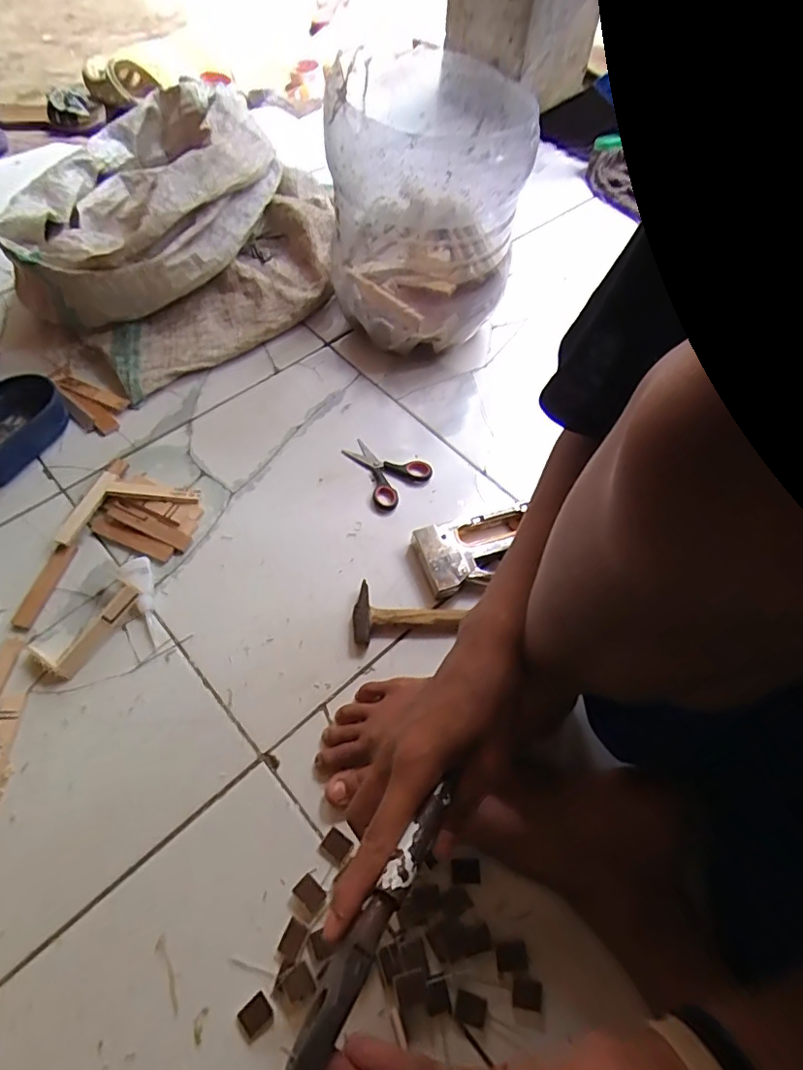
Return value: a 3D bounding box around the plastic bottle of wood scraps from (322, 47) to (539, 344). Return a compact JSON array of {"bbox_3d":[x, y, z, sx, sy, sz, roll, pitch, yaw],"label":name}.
[{"bbox_3d":[0.027,-0.392,0.682,0.222,0.250,0.196,1,59,-3],"label":"plastic bottle of wood scraps"}]

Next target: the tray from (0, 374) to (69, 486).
[{"bbox_3d":[-0.468,-0.123,0.644,0.077,0.049,0.153,29,61,15],"label":"tray"}]

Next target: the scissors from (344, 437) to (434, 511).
[{"bbox_3d":[-0.025,-0.081,0.675,0.083,0.014,0.103,-39,67,-24],"label":"scissors"}]

